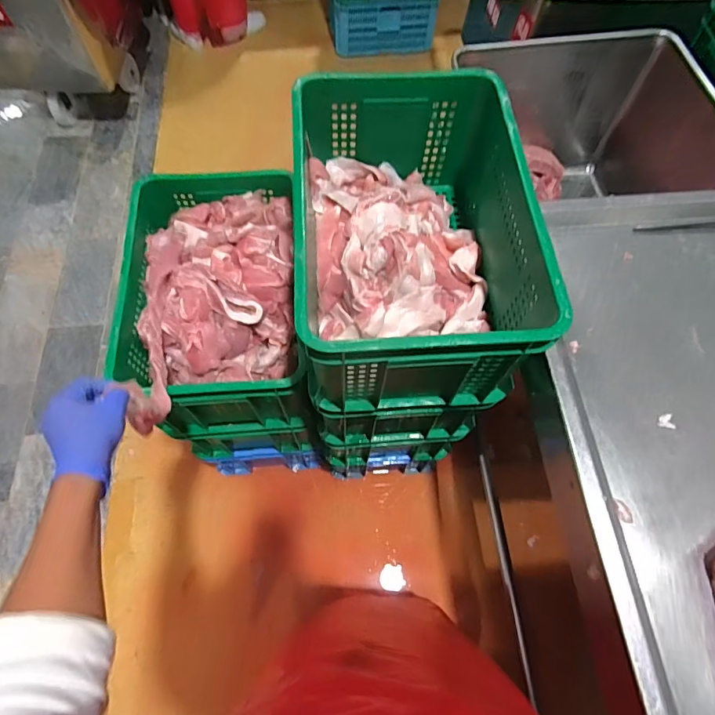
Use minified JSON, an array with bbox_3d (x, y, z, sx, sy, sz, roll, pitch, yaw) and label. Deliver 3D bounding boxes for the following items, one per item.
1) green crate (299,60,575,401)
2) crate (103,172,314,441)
[{"bbox_3d":[0.082,-0.200,0.770,0.345,0.253,0.516,-3,66,-3],"label":"green crate"},{"bbox_3d":[-0.293,-0.124,0.994,0.364,0.276,0.529,-3,66,-3],"label":"crate"}]

